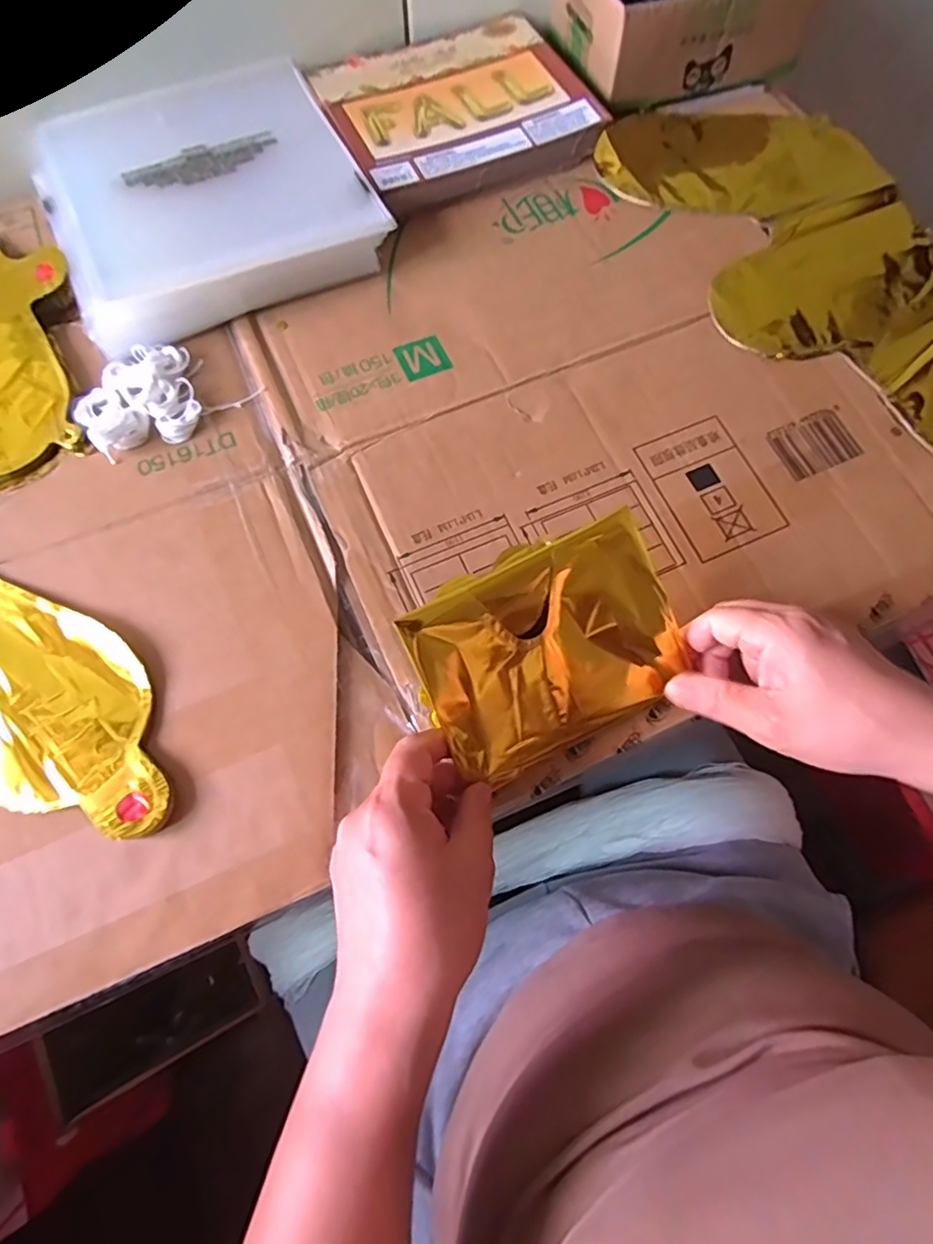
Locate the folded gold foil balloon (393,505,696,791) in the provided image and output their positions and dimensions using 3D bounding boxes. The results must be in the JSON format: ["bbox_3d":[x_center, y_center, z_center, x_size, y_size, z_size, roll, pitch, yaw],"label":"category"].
[{"bbox_3d":[0.045,0.016,0.322,0.137,0.014,0.112,-30,107,-11],"label":"folded gold foil balloon"}]

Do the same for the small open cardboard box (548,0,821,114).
[{"bbox_3d":[0.175,-0.524,0.510,0.188,0.067,0.149,-12,72,-4],"label":"small open cardboard box"}]

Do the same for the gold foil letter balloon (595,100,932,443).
[{"bbox_3d":[0.270,-0.253,0.443,0.192,0.014,0.429,-21,73,-7],"label":"gold foil letter balloon"}]

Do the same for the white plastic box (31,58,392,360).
[{"bbox_3d":[-0.197,-0.323,0.456,0.218,0.029,0.223,-25,73,-9],"label":"white plastic box"}]

